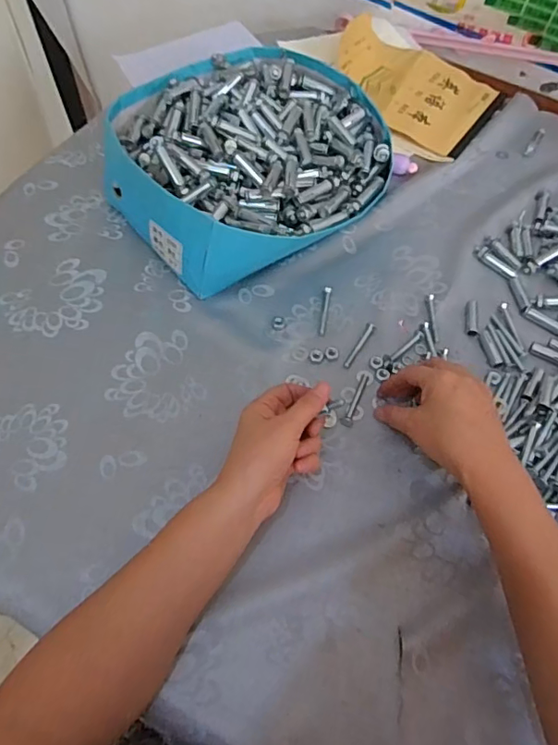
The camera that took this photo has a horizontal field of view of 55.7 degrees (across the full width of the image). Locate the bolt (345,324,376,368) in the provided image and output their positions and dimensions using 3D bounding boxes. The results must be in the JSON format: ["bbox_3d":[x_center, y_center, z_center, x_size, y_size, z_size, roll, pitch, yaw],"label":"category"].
[{"bbox_3d":[0.081,-0.027,0.528,0.009,0.004,0.056,27,62,13],"label":"bolt"}]

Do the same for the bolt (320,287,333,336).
[{"bbox_3d":[0.048,-0.065,0.548,0.008,0.004,0.062,10,60,3],"label":"bolt"}]

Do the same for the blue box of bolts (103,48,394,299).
[{"bbox_3d":[-0.035,-0.230,0.588,0.281,0.094,0.275,-30,65,-18],"label":"blue box of bolts"}]

